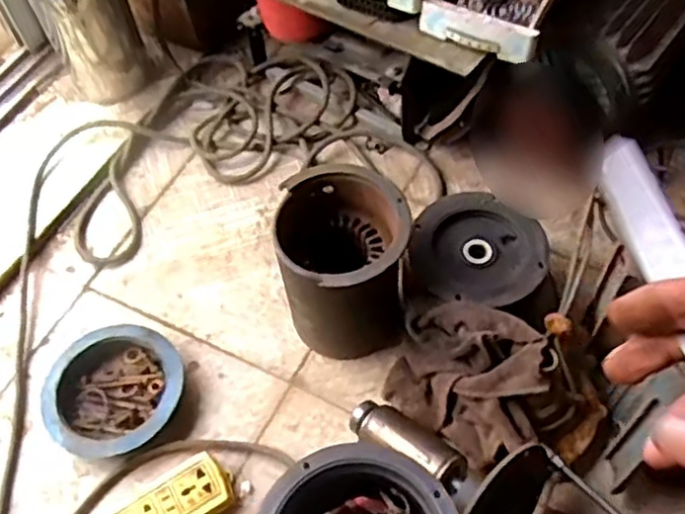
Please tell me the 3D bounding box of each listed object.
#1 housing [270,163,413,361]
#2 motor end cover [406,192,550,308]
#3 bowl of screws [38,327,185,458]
[{"bbox_3d":[0.002,0.018,0.777,0.124,0.196,0.136,-2,57,3],"label":"housing"},{"bbox_3d":[0.147,-0.012,0.763,0.138,0.021,0.144,33,65,22],"label":"motor end cover"},{"bbox_3d":[-0.258,0.150,0.807,0.155,0.038,0.158,0,57,1],"label":"bowl of screws"}]

